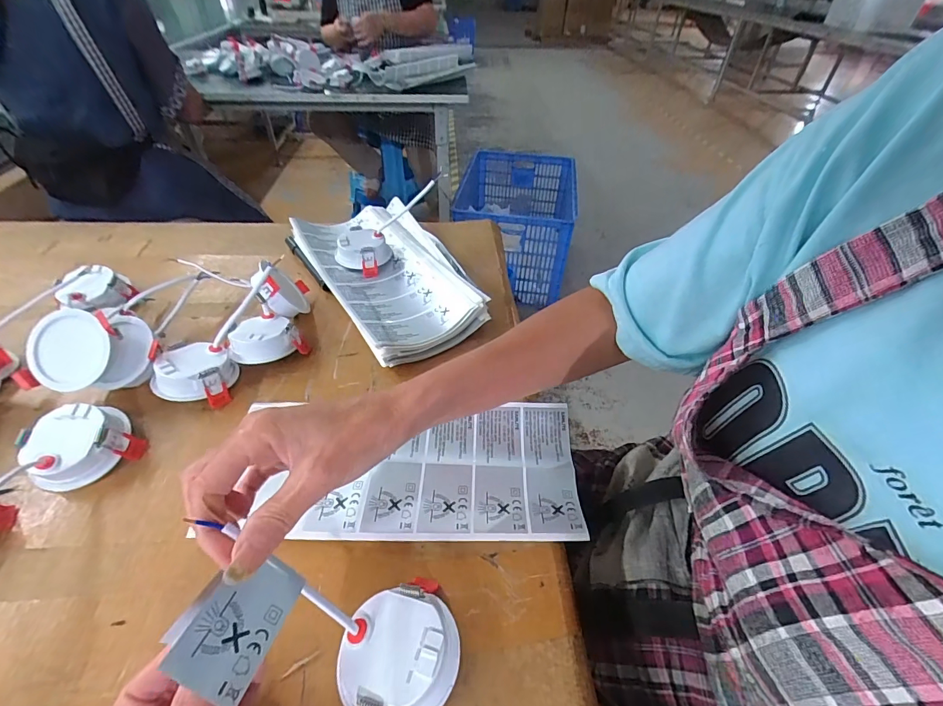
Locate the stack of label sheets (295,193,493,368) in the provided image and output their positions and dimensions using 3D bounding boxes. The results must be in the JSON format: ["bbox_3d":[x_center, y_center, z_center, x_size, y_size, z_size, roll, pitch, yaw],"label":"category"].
[{"bbox_3d":[-0.107,-0.105,0.537,0.155,0.044,0.303,-22,49,-24],"label":"stack of label sheets"}]

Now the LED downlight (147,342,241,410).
[{"bbox_3d":[-0.264,0.018,0.405,0.063,0.036,0.062,2,43,-1],"label":"LED downlight"}]

